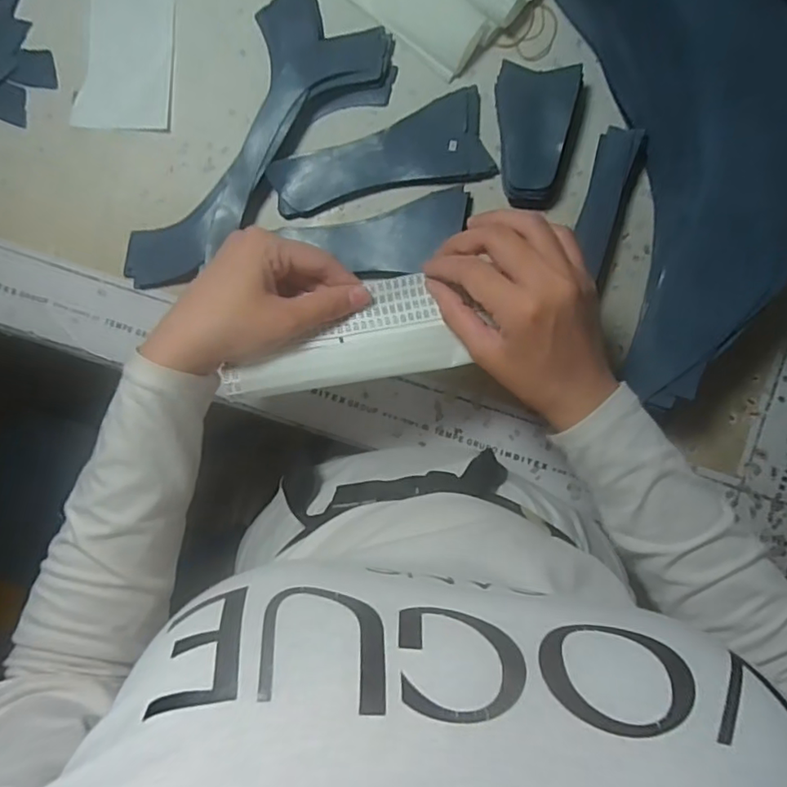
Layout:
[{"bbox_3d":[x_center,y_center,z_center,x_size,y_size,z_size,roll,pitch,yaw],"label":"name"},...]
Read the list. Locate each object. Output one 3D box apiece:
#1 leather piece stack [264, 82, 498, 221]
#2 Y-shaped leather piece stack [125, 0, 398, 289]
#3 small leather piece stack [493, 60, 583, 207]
[{"bbox_3d":[-0.009,-0.179,0.444,0.169,0.019,0.063,-18,91,2],"label":"leather piece stack"},{"bbox_3d":[-0.105,-0.184,0.444,0.105,0.025,0.261,33,93,0],"label":"Y-shaped leather piece stack"},{"bbox_3d":[0.110,-0.194,0.434,0.065,0.034,0.096,4,92,2],"label":"small leather piece stack"}]

